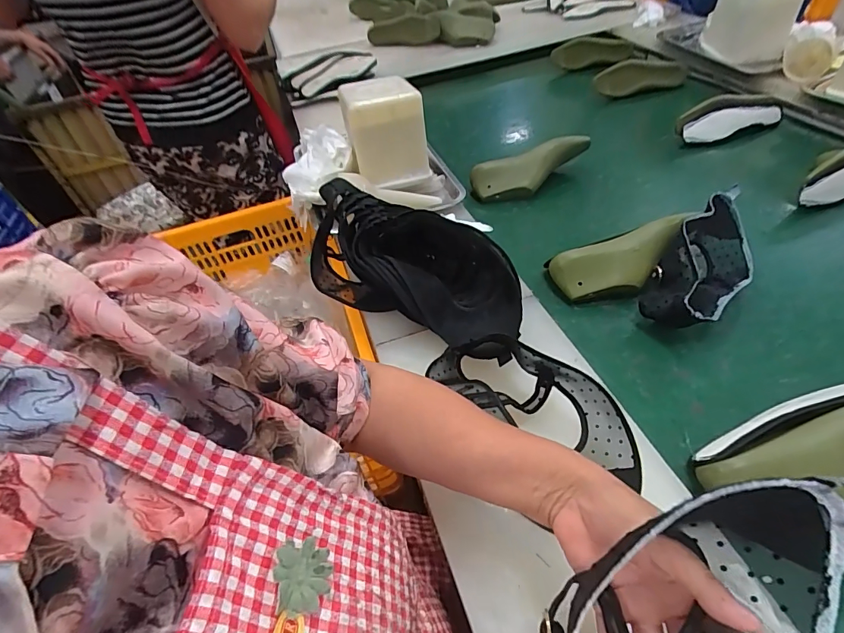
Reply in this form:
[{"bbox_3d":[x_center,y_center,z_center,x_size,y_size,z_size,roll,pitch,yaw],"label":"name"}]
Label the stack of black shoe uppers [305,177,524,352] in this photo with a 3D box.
[{"bbox_3d":[-0.022,-0.079,0.637,0.367,0.097,0.158,18,51,20],"label":"stack of black shoe uppers"}]

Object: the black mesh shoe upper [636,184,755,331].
[{"bbox_3d":[0.421,-0.076,0.644,0.110,0.104,0.247,33,58,30],"label":"black mesh shoe upper"}]

